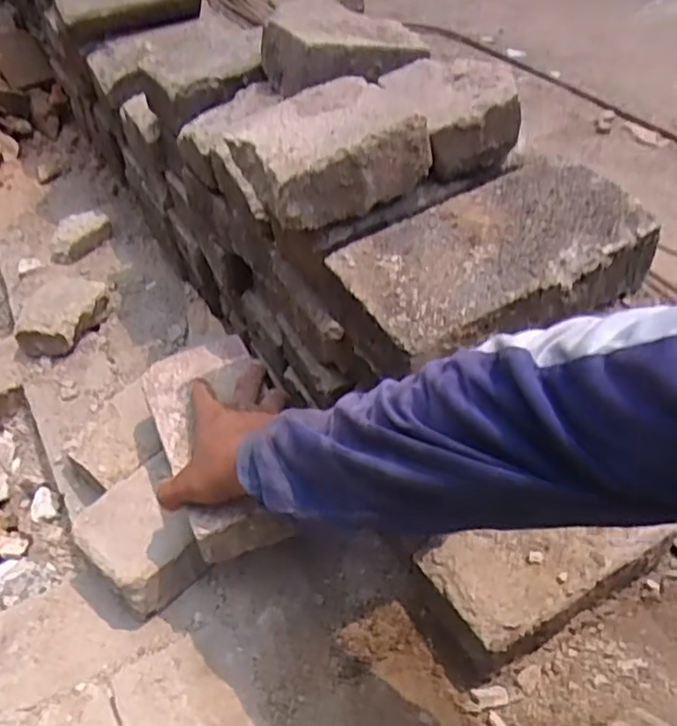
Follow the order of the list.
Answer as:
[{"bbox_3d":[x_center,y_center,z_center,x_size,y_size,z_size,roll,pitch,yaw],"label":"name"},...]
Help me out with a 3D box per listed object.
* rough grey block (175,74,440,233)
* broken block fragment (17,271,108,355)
[{"bbox_3d":[-0.014,-0.154,0.486,0.126,0.053,0.107,-24,45,-19],"label":"rough grey block"},{"bbox_3d":[-0.362,-0.062,0.902,0.090,0.067,0.114,3,43,9],"label":"broken block fragment"}]

